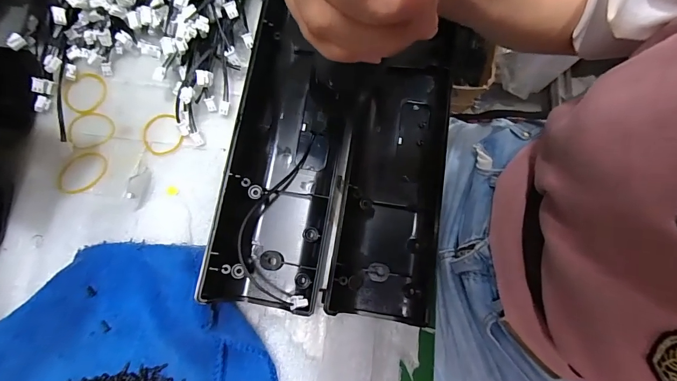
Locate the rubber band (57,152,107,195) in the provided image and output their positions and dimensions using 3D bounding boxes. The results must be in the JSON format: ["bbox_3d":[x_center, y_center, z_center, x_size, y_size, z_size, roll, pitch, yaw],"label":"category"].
[{"bbox_3d":[-0.175,-0.012,0.248,0.034,0.004,0.025,-37,82,-9],"label":"rubber band"}]

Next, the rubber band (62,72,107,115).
[{"bbox_3d":[-0.183,-0.071,0.262,0.027,0.004,0.031,11,76,1],"label":"rubber band"}]

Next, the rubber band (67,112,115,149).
[{"bbox_3d":[-0.174,-0.043,0.256,0.030,0.004,0.026,-23,80,-7],"label":"rubber band"}]

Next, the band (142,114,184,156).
[{"bbox_3d":[-0.126,-0.040,0.259,0.027,0.004,0.029,0,76,-1],"label":"band"}]

